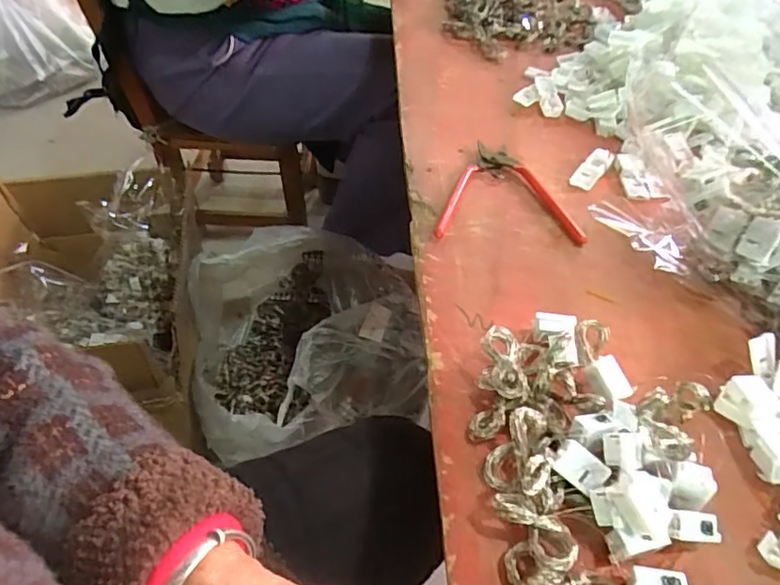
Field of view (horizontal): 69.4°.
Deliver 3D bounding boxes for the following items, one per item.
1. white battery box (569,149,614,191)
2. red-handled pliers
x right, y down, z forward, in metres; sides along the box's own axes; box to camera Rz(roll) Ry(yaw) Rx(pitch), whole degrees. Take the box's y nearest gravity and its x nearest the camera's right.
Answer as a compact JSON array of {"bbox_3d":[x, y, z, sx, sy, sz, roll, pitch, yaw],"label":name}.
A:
[{"bbox_3d":[0.186,-0.115,0.518,0.020,0.008,0.057,30,54,25],"label":"white battery box"},{"bbox_3d":[0.101,-0.094,0.502,0.119,0.012,0.136,2,47,2],"label":"red-handled pliers"}]

